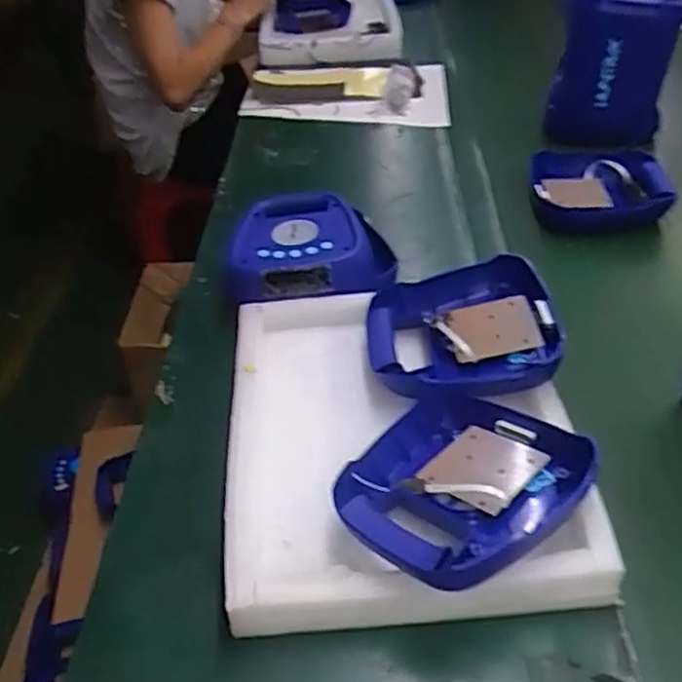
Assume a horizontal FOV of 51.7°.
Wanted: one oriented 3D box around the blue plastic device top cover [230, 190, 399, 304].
[{"bbox_3d":[-0.034,-0.108,0.779,0.180,0.041,0.150,-2,41,-6],"label":"blue plastic device top cover"}]

